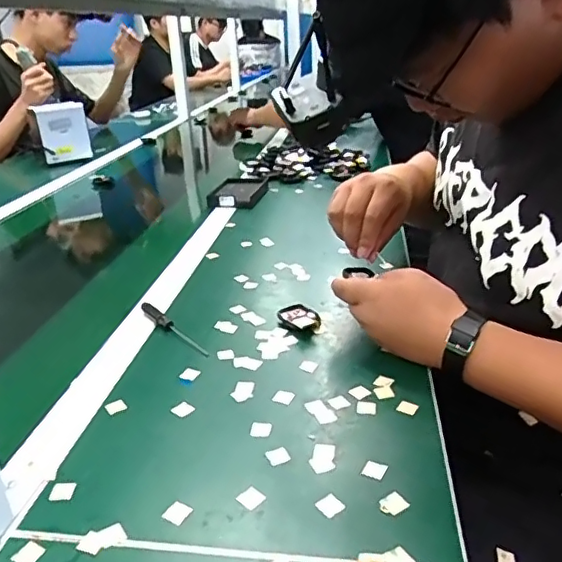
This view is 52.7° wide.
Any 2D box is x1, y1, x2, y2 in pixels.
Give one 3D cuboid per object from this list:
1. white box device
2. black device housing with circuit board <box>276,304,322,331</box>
[{"bbox_3d":[-0.577,-0.393,1.503,0.126,0.144,0.038,-11,25,-15],"label":"white box device"},{"bbox_3d":[0.021,0.042,0.642,0.040,0.013,0.047,-17,27,-27],"label":"black device housing with circuit board"}]

